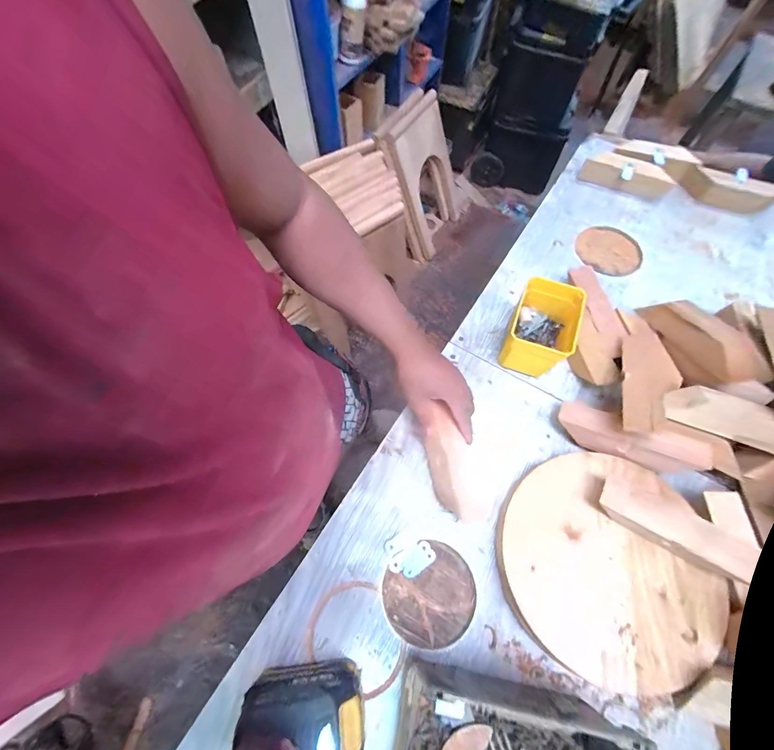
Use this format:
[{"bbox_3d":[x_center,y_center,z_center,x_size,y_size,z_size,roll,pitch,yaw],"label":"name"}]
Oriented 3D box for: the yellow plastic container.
[{"bbox_3d":[0.221,-0.066,0.504,0.075,0.097,0.110,22,68,11],"label":"yellow plastic container"}]

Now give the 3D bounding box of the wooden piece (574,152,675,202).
[{"bbox_3d":[0.456,-0.380,0.655,0.157,0.045,0.055,34,71,15],"label":"wooden piece"}]

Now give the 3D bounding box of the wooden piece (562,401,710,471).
[{"bbox_3d":[0.309,0.080,0.439,0.162,0.037,0.052,20,67,25],"label":"wooden piece"}]

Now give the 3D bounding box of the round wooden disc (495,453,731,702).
[{"bbox_3d":[0.252,0.213,0.396,0.229,0.023,0.230,18,68,13],"label":"round wooden disc"}]

